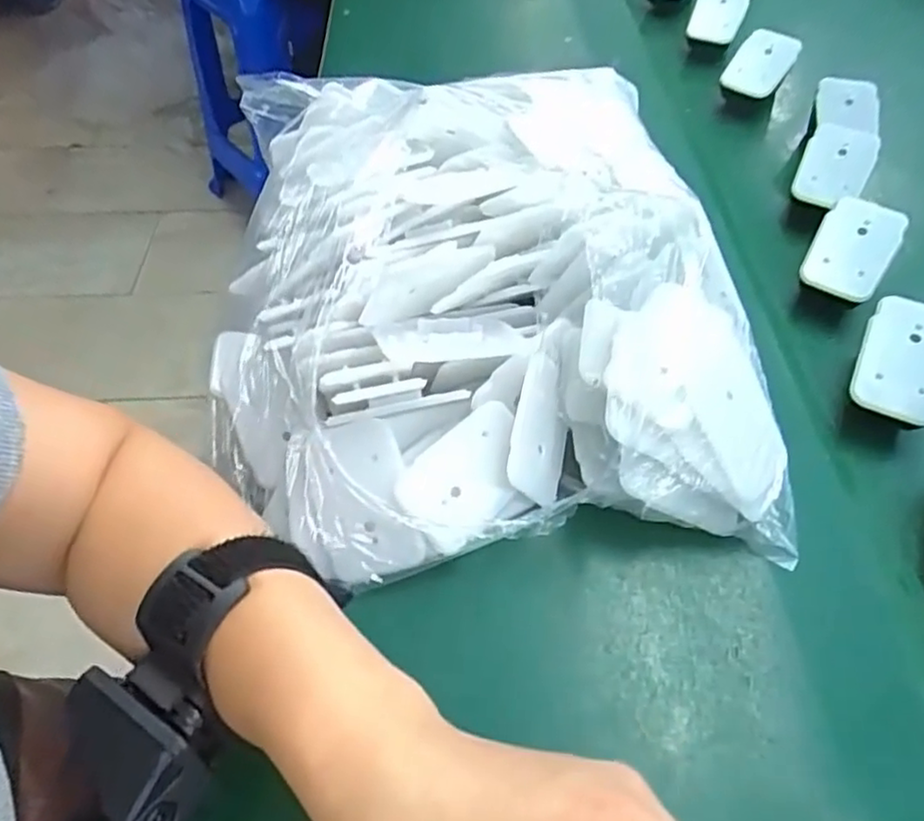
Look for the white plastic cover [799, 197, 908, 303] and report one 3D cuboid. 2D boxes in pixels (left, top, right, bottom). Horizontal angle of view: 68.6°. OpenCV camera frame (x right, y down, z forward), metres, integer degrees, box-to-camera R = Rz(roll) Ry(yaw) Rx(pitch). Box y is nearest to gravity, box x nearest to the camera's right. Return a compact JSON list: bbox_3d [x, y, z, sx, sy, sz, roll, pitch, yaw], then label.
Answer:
[{"bbox_3d":[0.231,-0.096,0.402,0.043,0.011,0.056,27,92,15],"label":"white plastic cover"}]

